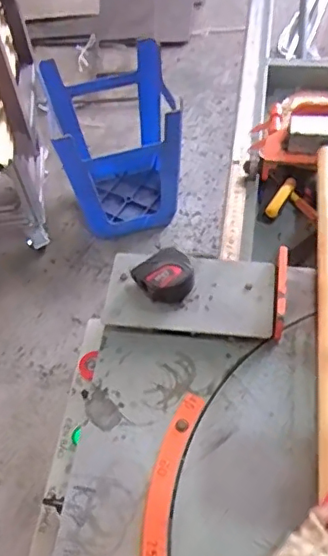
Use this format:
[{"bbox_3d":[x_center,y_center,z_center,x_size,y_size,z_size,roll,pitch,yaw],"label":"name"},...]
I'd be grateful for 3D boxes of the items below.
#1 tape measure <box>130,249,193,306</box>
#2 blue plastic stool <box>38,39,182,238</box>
[{"bbox_3d":[0.003,-0.003,0.675,0.065,0.034,0.063,-40,62,-21],"label":"tape measure"},{"bbox_3d":[-0.134,-0.381,1.593,0.320,0.387,0.356,-15,56,-6],"label":"blue plastic stool"}]

